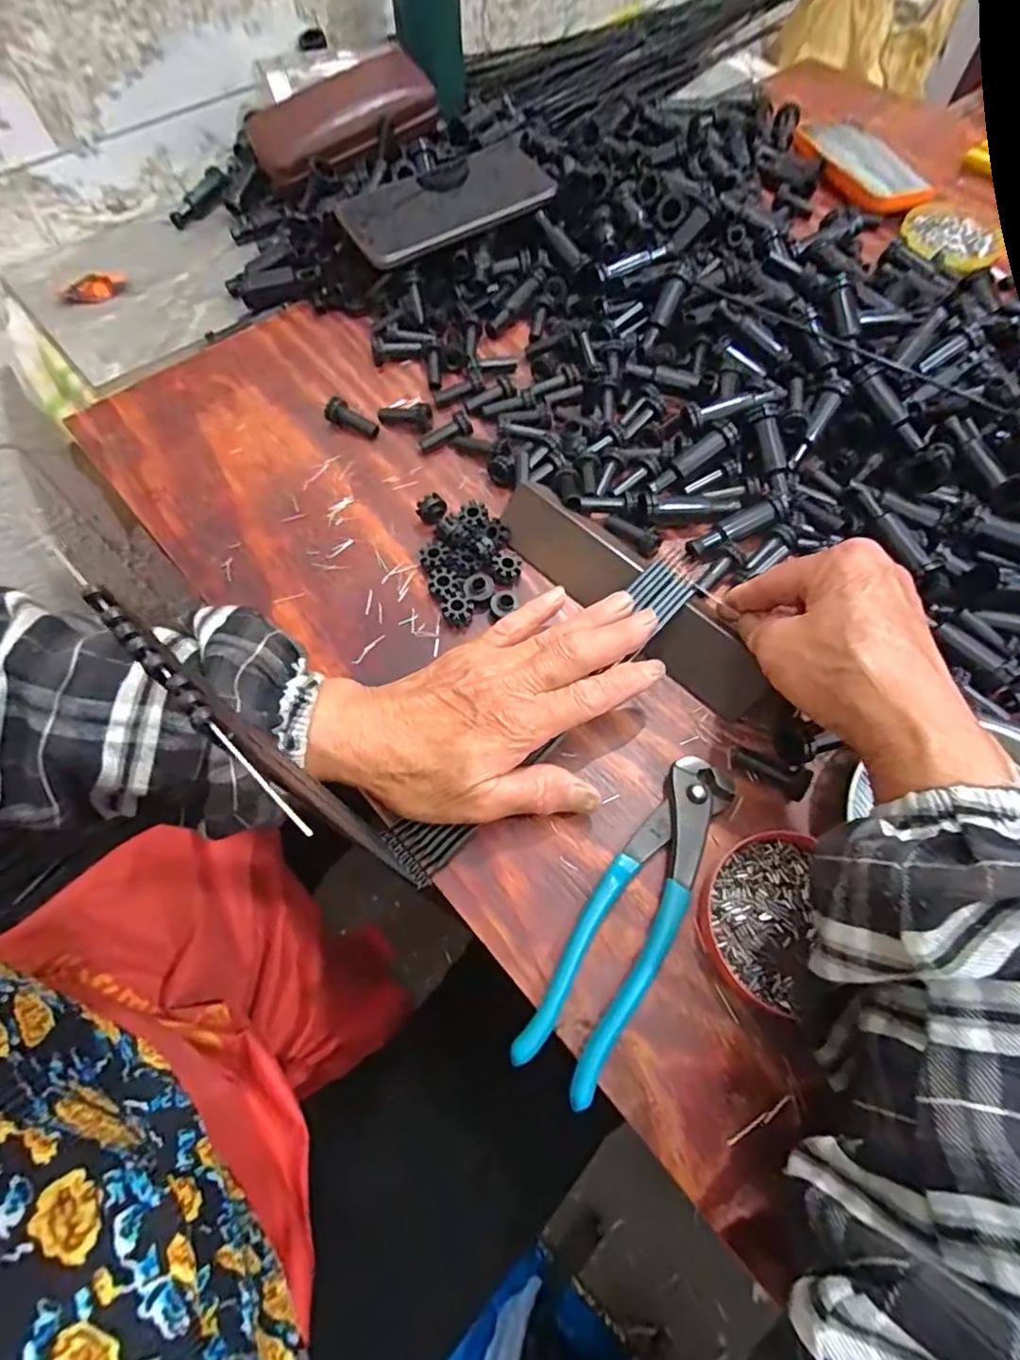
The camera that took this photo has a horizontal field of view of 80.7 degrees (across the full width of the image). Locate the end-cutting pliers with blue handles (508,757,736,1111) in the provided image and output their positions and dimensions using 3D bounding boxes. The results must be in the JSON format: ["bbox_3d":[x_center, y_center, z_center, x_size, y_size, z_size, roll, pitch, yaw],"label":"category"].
[{"bbox_3d":[0.060,0.108,0.285,0.039,0.013,0.162,32,68,14],"label":"end-cutting pliers with blue handles"}]

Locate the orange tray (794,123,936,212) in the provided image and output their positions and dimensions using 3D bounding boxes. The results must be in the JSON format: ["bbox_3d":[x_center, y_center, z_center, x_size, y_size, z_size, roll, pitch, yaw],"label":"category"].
[{"bbox_3d":[0.337,-0.491,0.572,0.091,0.012,0.141,-9,65,-5],"label":"orange tray"}]

